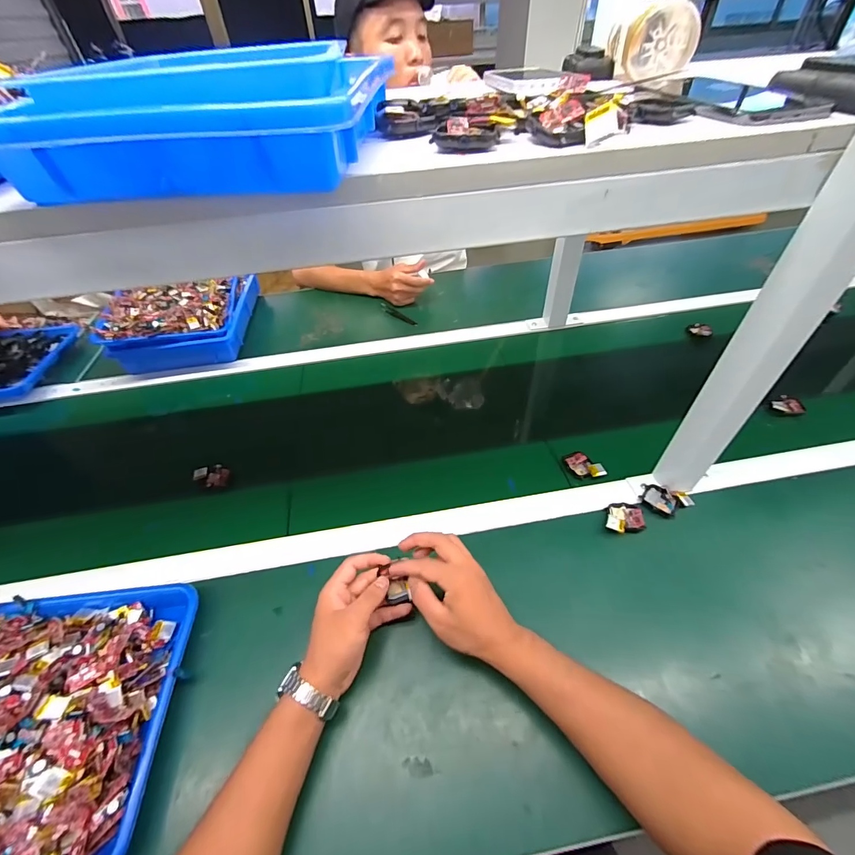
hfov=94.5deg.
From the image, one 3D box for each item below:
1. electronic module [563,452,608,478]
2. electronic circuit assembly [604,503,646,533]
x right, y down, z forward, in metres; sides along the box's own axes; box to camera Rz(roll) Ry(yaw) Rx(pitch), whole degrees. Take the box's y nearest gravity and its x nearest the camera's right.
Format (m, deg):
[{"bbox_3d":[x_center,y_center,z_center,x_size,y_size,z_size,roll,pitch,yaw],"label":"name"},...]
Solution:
[{"bbox_3d":[0.236,0.057,0.596,0.036,0.014,0.059,-26,51,-19],"label":"electronic module"},{"bbox_3d":[0.266,0.119,0.530,0.050,0.009,0.046,3,48,7],"label":"electronic circuit assembly"}]

